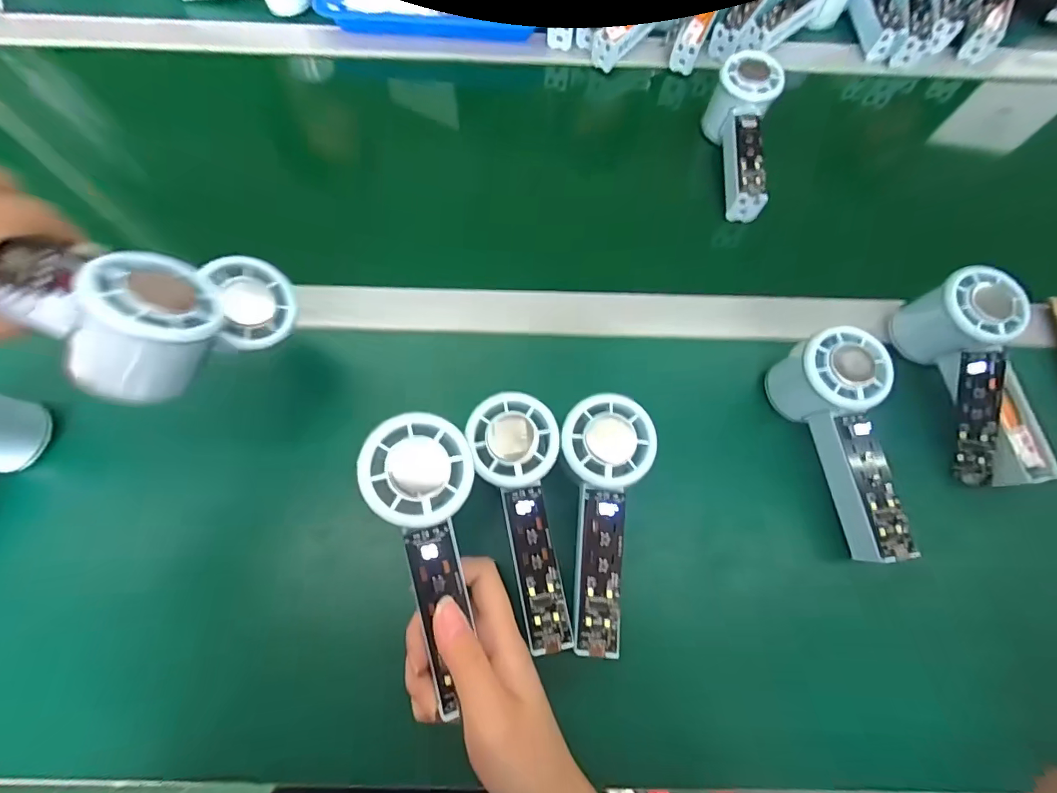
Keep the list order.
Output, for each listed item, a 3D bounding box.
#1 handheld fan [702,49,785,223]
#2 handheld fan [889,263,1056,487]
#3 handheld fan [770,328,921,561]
[{"bbox_3d":[0.202,-0.240,0.431,0.049,0.052,0.152,2,82,-1],"label":"handheld fan"},{"bbox_3d":[0.327,-0.014,0.328,0.051,0.058,0.150,-6,69,-4],"label":"handheld fan"},{"bbox_3d":[0.216,0.033,0.317,0.055,0.062,0.151,-9,81,-5],"label":"handheld fan"}]

